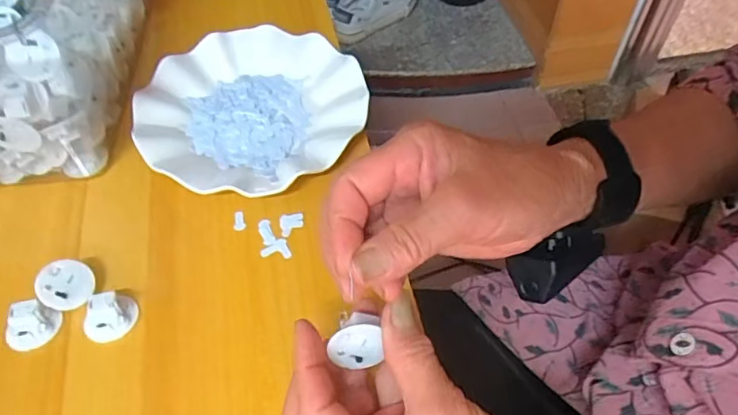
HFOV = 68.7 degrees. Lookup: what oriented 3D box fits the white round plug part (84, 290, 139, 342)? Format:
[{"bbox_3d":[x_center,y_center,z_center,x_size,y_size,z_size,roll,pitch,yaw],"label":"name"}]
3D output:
[{"bbox_3d":[-0.164,0.068,0.341,0.028,0.016,0.032,5,54,5],"label":"white round plug part"}]

